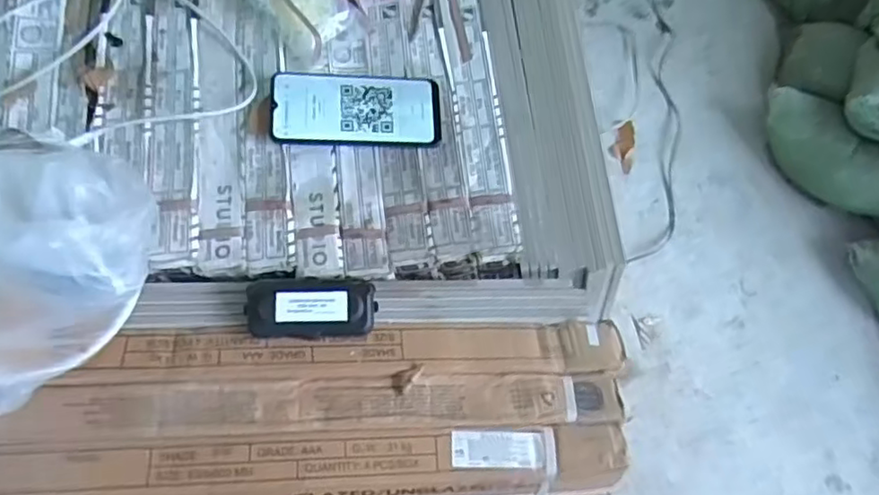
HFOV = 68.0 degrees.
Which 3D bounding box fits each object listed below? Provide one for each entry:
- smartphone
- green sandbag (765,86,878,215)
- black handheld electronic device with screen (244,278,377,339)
[{"bbox_3d":[-0.078,-0.133,0.620,0.156,0.012,0.070,-1,74,-10],"label":"smartphone"},{"bbox_3d":[0.779,-0.186,1.288,0.105,0.144,0.338,-30,77,-18],"label":"green sandbag"},{"bbox_3d":[-0.108,0.051,0.549,0.105,0.029,0.048,-2,70,-10],"label":"black handheld electronic device with screen"}]

